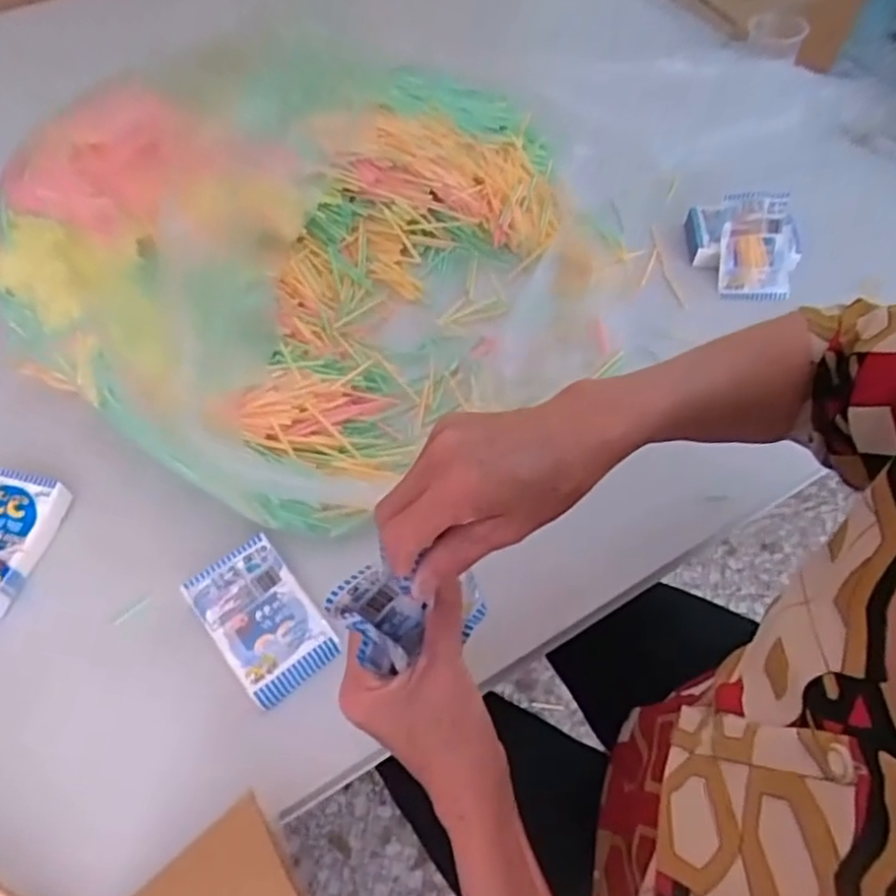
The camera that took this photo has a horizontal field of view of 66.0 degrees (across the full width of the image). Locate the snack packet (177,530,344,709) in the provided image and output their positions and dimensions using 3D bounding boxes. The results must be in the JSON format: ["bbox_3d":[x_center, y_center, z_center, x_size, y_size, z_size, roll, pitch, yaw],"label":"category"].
[{"bbox_3d":[-0.131,0.120,0.486,0.066,0.013,0.107,-35,65,-20],"label":"snack packet"}]

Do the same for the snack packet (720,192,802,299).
[{"bbox_3d":[0.305,-0.194,0.669,0.073,0.018,0.098,0,94,1],"label":"snack packet"}]

